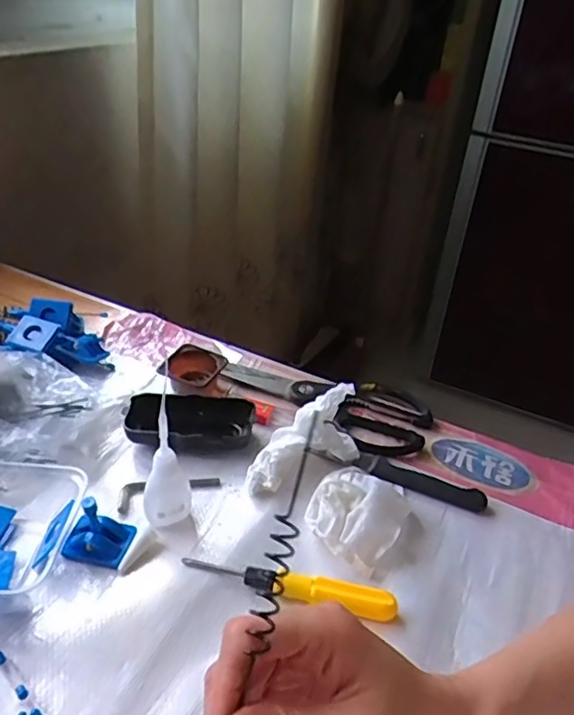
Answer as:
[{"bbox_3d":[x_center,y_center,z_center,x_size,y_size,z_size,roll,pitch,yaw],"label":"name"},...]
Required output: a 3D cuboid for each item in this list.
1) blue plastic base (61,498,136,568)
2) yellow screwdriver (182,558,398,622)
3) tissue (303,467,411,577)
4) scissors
[{"bbox_3d":[-0.131,0.117,0.416,0.042,0.045,0.033,12,34,8],"label":"blue plastic base"},{"bbox_3d":[0.001,0.151,0.401,0.141,0.016,0.016,11,34,7],"label":"yellow screwdriver"},{"bbox_3d":[0.054,0.113,0.452,0.065,0.030,0.090,20,37,20],"label":"tissue"},{"bbox_3d":[0.033,0.040,0.569,0.199,0.011,0.096,17,35,15],"label":"scissors"}]

